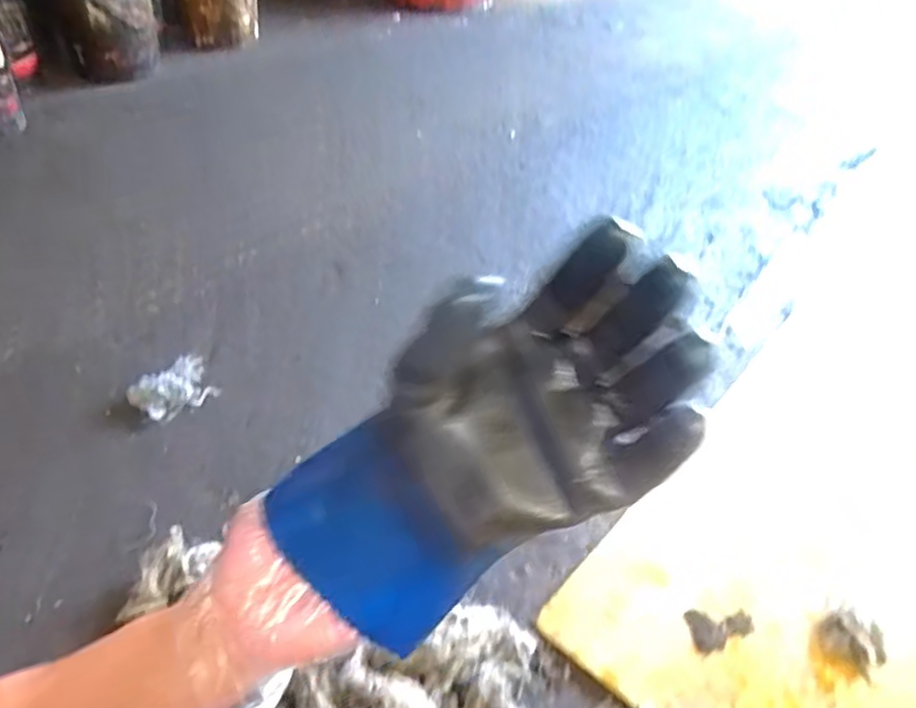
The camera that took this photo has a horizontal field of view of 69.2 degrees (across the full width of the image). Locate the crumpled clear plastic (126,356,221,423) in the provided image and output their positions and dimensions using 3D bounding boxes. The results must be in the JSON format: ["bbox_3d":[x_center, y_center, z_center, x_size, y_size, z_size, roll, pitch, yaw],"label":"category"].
[{"bbox_3d":[-0.498,0.060,1.172,0.097,0.059,0.141,32,49,24],"label":"crumpled clear plastic"}]

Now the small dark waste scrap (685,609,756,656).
[{"bbox_3d":[0.384,0.403,0.964,0.097,0.008,0.063,1,44,-7],"label":"small dark waste scrap"}]

